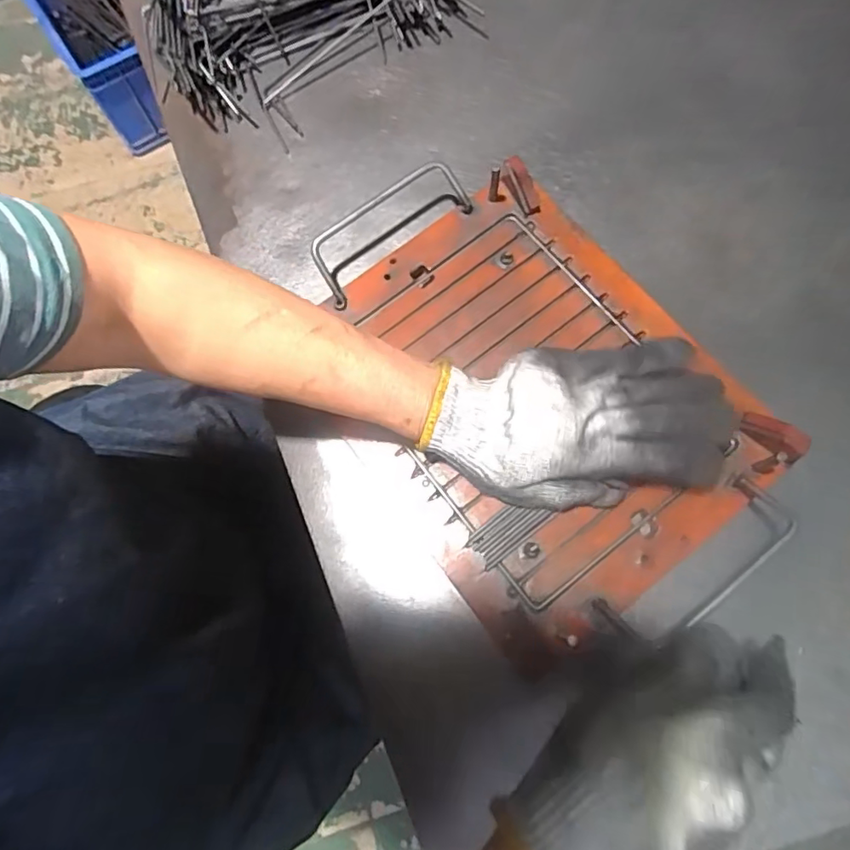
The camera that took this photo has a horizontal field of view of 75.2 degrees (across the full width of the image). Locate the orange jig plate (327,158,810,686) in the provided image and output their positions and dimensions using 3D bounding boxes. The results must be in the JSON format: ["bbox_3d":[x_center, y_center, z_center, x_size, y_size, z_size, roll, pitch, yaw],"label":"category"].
[{"bbox_3d":[0.073,-0.020,0.392,0.232,0.023,0.306,-35,76,-8],"label":"orange jig plate"}]

